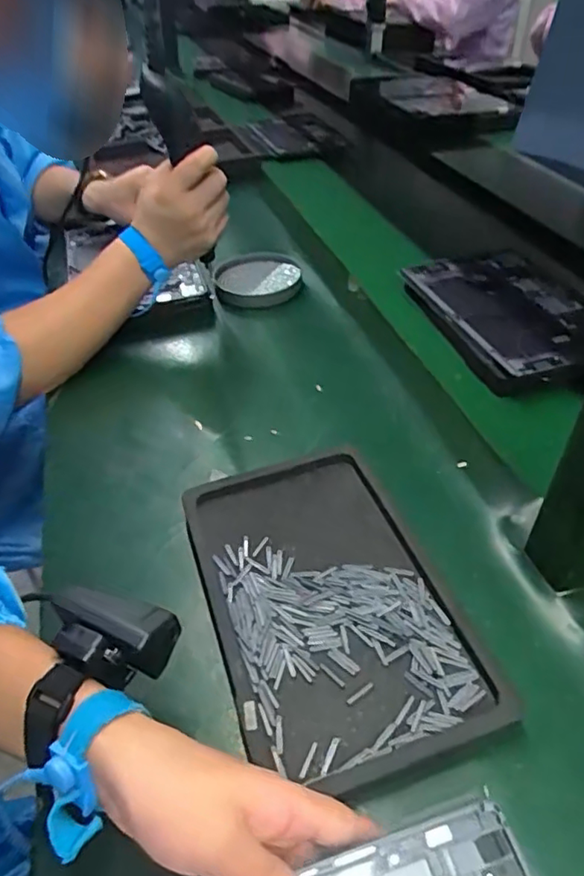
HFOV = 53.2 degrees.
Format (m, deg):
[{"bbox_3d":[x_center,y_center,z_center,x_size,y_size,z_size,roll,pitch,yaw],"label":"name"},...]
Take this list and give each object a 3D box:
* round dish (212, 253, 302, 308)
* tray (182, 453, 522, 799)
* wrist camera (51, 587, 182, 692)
[{"bbox_3d":[-0.046,-0.210,0.758,0.109,0.016,0.136,-6,45,-4],"label":"round dish"},{"bbox_3d":[0.018,0.109,0.411,0.151,0.020,0.248,-16,44,-14],"label":"tray"},{"bbox_3d":[-0.100,0.108,0.319,0.068,0.033,0.044,14,45,18],"label":"wrist camera"}]

